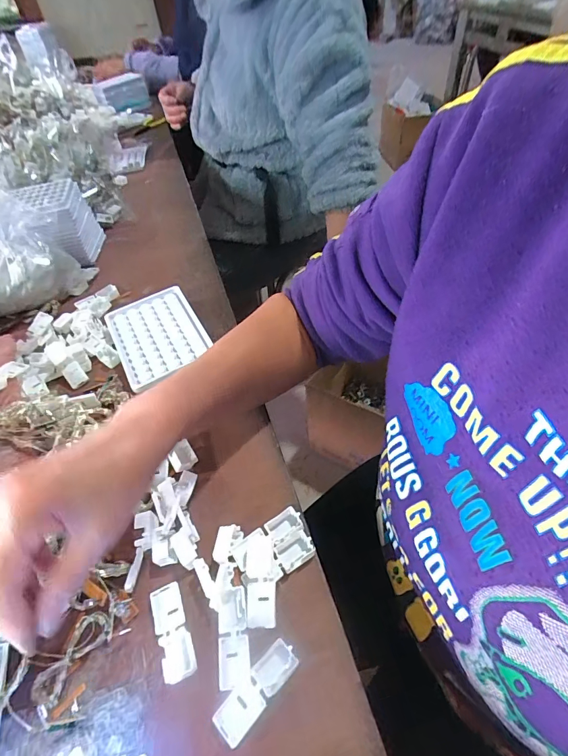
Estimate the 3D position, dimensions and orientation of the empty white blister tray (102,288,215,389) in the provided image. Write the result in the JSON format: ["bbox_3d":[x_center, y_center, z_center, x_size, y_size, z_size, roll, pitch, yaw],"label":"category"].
[{"bbox_3d":[-0.143,-0.048,0.457,0.096,0.025,0.128,-25,51,-15],"label":"empty white blister tray"}]

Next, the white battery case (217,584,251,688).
[{"bbox_3d":[-0.033,0.167,0.258,0.019,0.007,0.054,-10,48,-2],"label":"white battery case"}]

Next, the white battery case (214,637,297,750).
[{"bbox_3d":[-0.016,0.186,0.239,0.055,0.005,0.020,-39,55,-25],"label":"white battery case"}]

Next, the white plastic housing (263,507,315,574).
[{"bbox_3d":[0.004,0.118,0.296,0.026,0.011,0.039,-20,49,-11],"label":"white plastic housing"}]

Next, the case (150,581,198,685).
[{"bbox_3d":[-0.074,0.168,0.265,0.021,0.008,0.056,-21,49,-11],"label":"case"}]

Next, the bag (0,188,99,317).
[{"bbox_3d":[-0.352,-0.153,0.492,0.162,0.143,0.079,-16,49,-8],"label":"bag"}]

